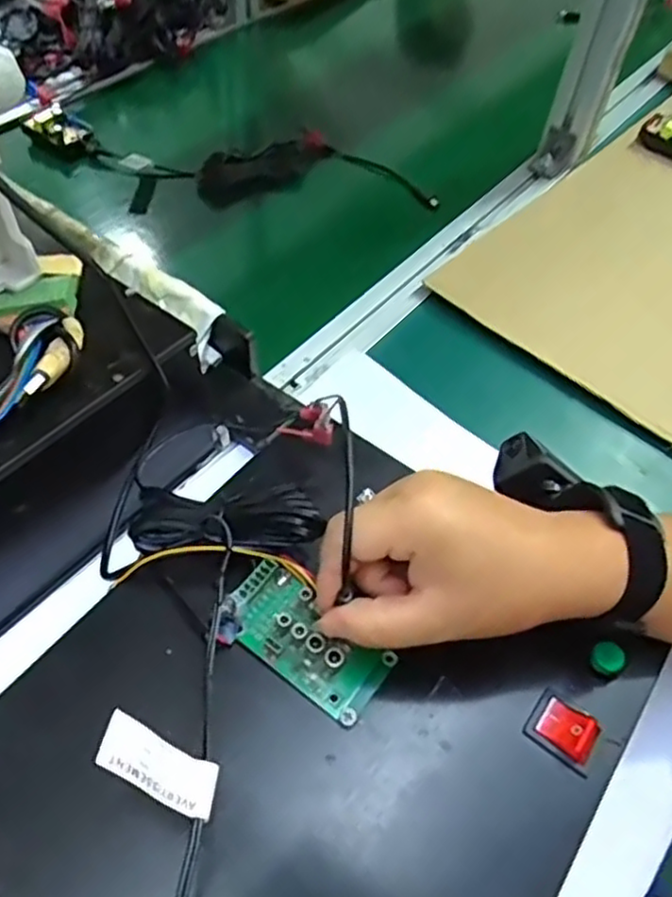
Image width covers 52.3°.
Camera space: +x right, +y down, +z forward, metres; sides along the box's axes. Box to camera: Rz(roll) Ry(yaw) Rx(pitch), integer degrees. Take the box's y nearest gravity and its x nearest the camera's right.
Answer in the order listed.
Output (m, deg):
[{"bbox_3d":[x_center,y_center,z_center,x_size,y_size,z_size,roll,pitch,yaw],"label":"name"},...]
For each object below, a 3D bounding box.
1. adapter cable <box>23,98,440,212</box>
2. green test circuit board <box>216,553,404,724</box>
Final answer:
[{"bbox_3d":[-0.095,-0.259,0.630,0.372,0.052,0.112,1,52,-1],"label":"adapter cable"},{"bbox_3d":[-0.013,0.086,0.310,0.076,0.016,0.043,37,59,17],"label":"green test circuit board"}]

